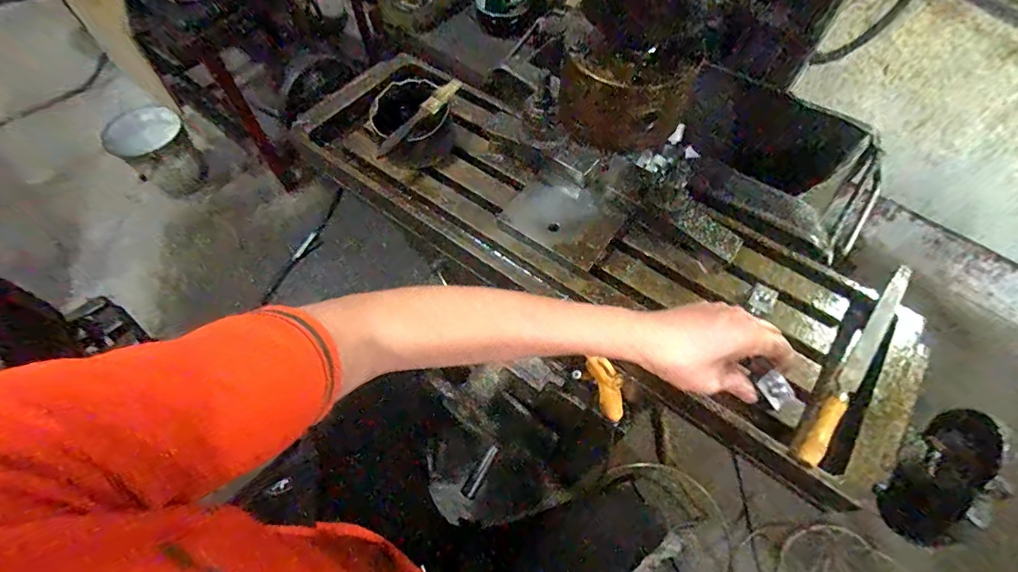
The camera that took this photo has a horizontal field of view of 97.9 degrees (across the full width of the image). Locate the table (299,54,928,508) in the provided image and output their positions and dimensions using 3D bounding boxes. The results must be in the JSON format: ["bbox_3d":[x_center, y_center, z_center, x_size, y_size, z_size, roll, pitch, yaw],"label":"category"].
[{"bbox_3d":[0.074,-0.080,0.540,0.779,0.082,0.237,33,66,16],"label":"table"}]

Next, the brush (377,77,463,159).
[{"bbox_3d":[-0.114,-0.215,0.568,0.143,0.014,0.018,-44,69,-4],"label":"brush"}]

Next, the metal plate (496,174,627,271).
[{"bbox_3d":[0.062,-0.083,0.536,0.130,0.010,0.081,33,86,15],"label":"metal plate"}]

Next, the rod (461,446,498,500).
[{"bbox_3d":[-0.040,0.264,0.631,0.019,0.009,0.079,30,82,15],"label":"rod"}]

